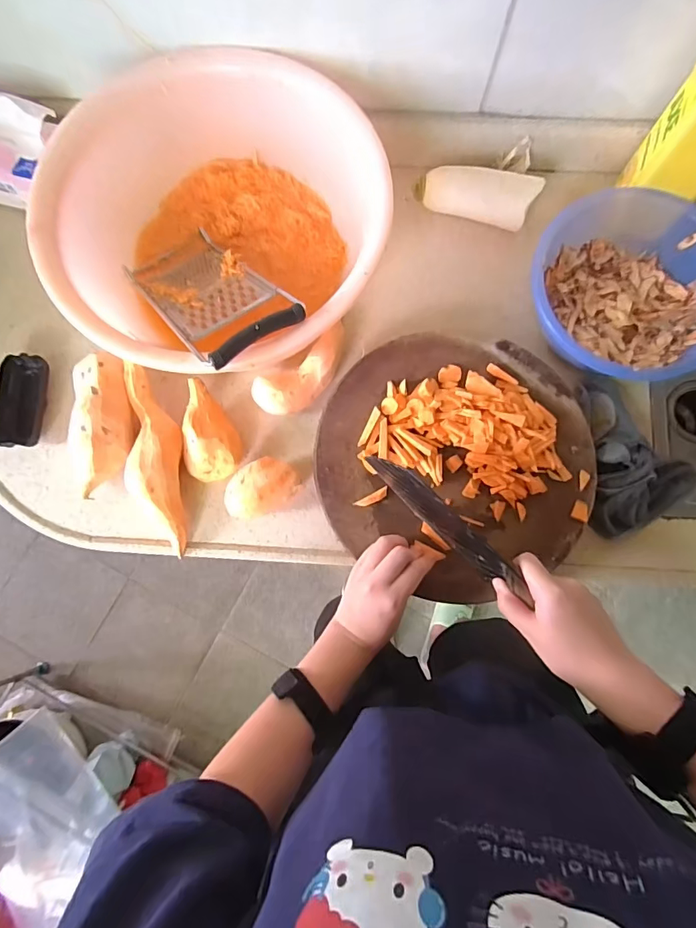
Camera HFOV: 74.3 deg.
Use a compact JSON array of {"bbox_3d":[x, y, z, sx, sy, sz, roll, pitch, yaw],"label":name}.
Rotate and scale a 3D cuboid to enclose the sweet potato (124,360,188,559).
[{"bbox_3d":[-0.218,-0.006,0.514,0.054,0.045,0.204,-6,80,-1],"label":"sweet potato"}]

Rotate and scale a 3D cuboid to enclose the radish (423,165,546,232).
[{"bbox_3d":[0.160,-0.330,0.568,0.129,0.052,0.051,20,80,4],"label":"radish"}]

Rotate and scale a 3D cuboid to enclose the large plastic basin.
[{"bbox_3d":[-0.132,-0.251,0.517,0.329,0.144,0.341,0,80,0],"label":"large plastic basin"}]

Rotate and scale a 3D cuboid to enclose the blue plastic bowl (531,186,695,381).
[{"bbox_3d":[0.318,-0.196,0.534,0.217,0.074,0.214,0,80,0],"label":"blue plastic bowl"}]

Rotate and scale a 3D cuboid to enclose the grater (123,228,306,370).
[{"bbox_3d":[-0.155,-0.189,0.502,0.110,0.023,0.267,-39,51,-6],"label":"grater"}]

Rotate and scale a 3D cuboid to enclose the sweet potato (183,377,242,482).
[{"bbox_3d":[-0.155,-0.037,0.530,0.059,0.046,0.110,0,80,0],"label":"sweet potato"}]

